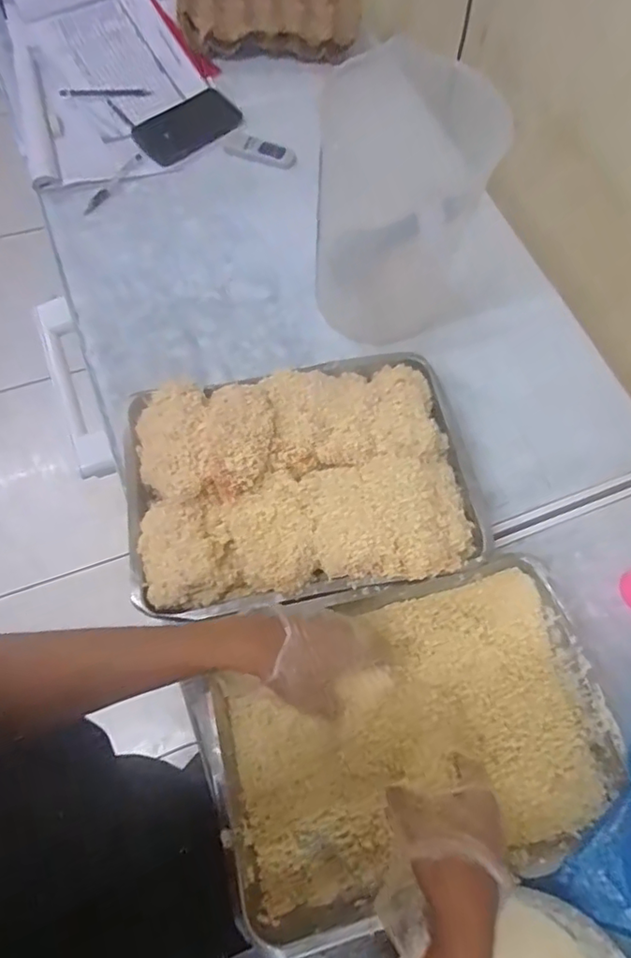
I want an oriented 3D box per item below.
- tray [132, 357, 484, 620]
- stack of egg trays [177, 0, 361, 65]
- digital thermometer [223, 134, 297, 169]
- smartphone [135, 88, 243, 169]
[{"bbox_3d":[-0.016,0.001,0.638,0.380,0.082,0.284,-14,69,-7],"label":"tray"},{"bbox_3d":[-0.088,-0.891,1.009,0.315,0.065,0.319,-3,67,-4],"label":"stack of egg trays"},{"bbox_3d":[-0.085,-0.516,0.896,0.113,0.008,0.042,20,67,6],"label":"digital thermometer"},{"bbox_3d":[-0.206,-0.566,0.912,0.168,0.008,0.098,-37,80,-15],"label":"smartphone"}]

